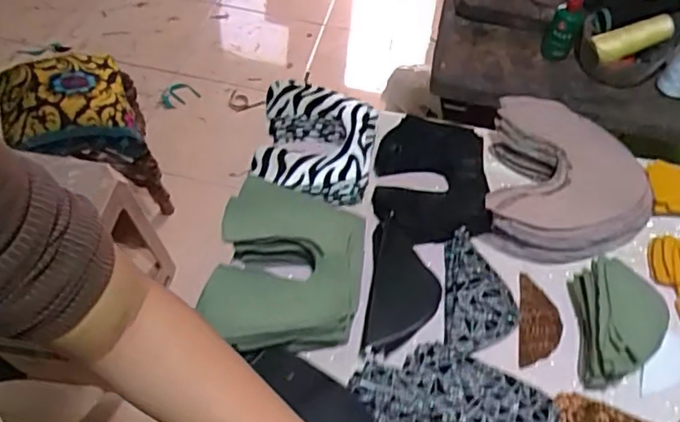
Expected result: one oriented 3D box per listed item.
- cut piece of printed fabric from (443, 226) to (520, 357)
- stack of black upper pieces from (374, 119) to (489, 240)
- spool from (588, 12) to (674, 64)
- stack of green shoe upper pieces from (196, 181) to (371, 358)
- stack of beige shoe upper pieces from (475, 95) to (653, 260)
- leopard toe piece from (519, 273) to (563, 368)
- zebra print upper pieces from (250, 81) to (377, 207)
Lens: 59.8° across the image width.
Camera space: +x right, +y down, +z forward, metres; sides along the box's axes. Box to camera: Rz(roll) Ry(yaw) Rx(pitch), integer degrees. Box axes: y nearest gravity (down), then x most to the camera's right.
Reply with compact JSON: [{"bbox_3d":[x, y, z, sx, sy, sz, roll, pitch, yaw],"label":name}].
[{"bbox_3d":[0.147,0.083,0.615,0.073,0.016,0.146,8,52,1],"label":"cut piece of printed fabric"},{"bbox_3d":[0.107,-0.042,0.700,0.127,0.028,0.157,6,52,-1],"label":"stack of black upper pieces"},{"bbox_3d":[0.417,-0.247,0.841,0.114,0.034,0.036,-18,52,13],"label":"spool"},{"bbox_3d":[-0.052,0.056,0.603,0.147,0.048,0.185,5,53,0],"label":"stack of green shoe upper pieces"},{"bbox_3d":[0.265,-0.026,0.694,0.184,0.085,0.184,12,54,5],"label":"stack of beige shoe upper pieces"},{"bbox_3d":[0.209,0.117,0.620,0.044,0.009,0.101,12,52,4],"label":"leopard toe piece"},{"bbox_3d":[-0.030,-0.076,0.712,0.136,0.057,0.155,9,53,3],"label":"zebra print upper pieces"}]

